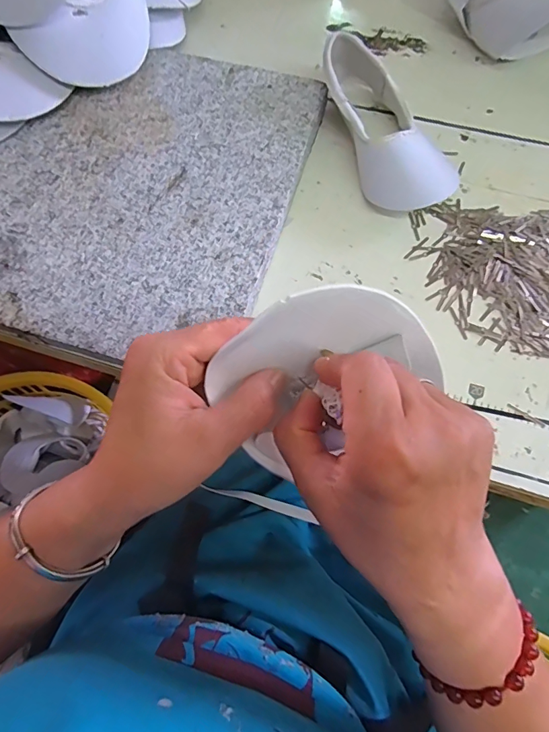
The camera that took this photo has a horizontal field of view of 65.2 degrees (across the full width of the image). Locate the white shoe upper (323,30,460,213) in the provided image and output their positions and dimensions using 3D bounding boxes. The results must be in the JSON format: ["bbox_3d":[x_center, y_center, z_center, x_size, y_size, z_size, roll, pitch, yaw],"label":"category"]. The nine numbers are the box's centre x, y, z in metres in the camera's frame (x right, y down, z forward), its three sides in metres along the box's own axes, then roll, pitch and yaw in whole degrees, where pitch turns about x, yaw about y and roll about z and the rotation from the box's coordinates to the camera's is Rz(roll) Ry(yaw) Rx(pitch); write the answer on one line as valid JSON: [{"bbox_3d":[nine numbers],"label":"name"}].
[{"bbox_3d":[0.092,-0.204,0.368,0.066,0.050,0.167,-24,74,-6],"label":"white shoe upper"}]

